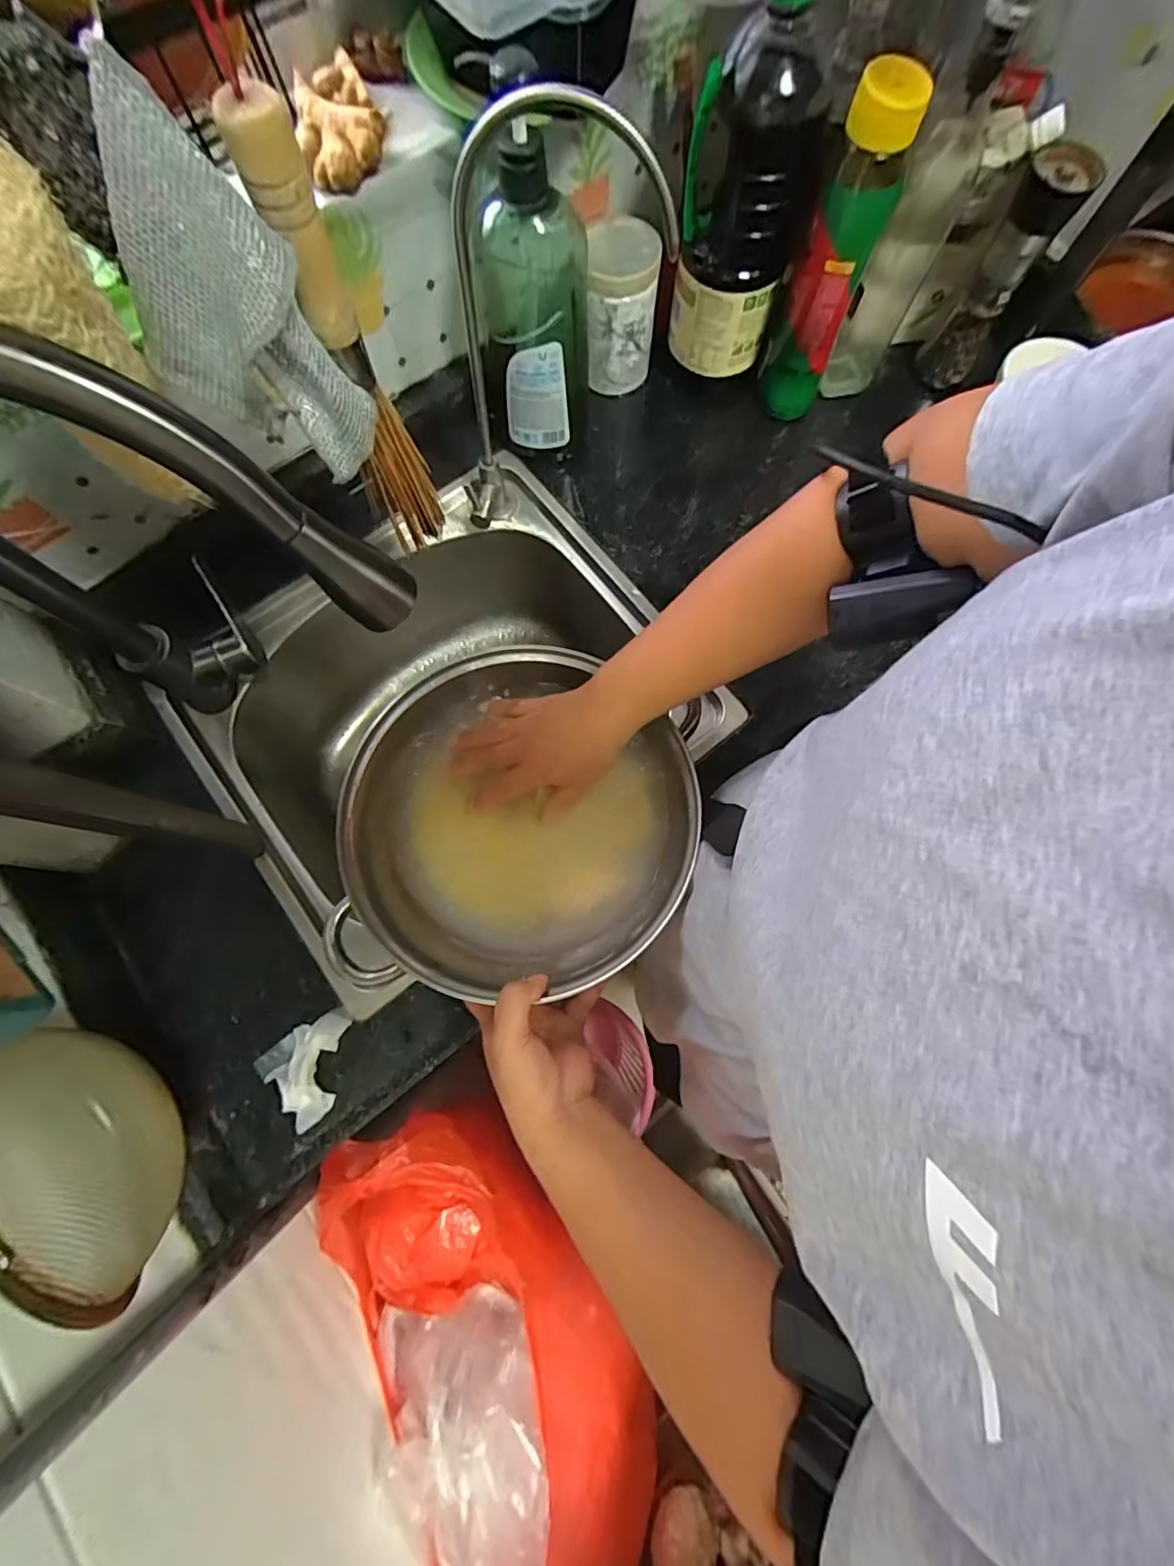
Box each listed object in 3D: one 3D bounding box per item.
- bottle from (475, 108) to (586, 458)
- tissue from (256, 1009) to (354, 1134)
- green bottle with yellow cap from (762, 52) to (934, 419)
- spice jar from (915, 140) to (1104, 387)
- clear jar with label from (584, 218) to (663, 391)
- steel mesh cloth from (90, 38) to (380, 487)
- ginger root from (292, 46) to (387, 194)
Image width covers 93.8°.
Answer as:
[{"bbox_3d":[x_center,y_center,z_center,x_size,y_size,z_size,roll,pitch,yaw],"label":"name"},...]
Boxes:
[{"bbox_3d":[-0.051,-0.424,0.505,0.101,0.241,0.078,-4,76,-1],"label":"bottle"},{"bbox_3d":[-0.226,0.232,0.454,0.078,0.017,0.070,-43,80,-10],"label":"tissue"},{"bbox_3d":[0.221,-0.461,0.512,0.059,0.249,0.060,22,77,5],"label":"green bottle with yellow cap"},{"bbox_3d":[0.406,-0.498,0.548,0.054,0.173,0.054,0,76,0],"label":"spice jar"},{"bbox_3d":[0.035,-0.494,0.582,0.069,0.126,0.065,0,76,0],"label":"clear jar with label"},{"bbox_3d":[-0.173,-0.227,0.276,0.077,0.158,0.045,-2,76,-1],"label":"steel mesh cloth"},{"bbox_3d":[-0.189,-0.495,0.414,0.063,0.026,0.094,-21,77,-6],"label":"ginger root"}]

